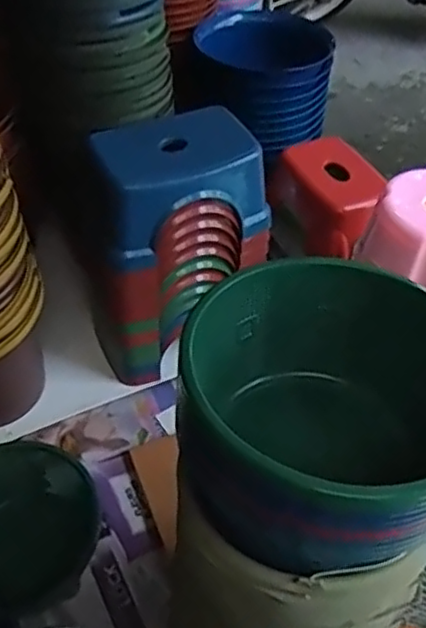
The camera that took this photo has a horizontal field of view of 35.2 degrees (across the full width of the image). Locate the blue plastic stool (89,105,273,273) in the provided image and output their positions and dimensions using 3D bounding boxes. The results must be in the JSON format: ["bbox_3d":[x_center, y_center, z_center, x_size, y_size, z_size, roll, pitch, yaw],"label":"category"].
[{"bbox_3d":[-0.055,-0.210,1.087,0.281,0.149,0.182,-12,49,-11],"label":"blue plastic stool"}]

